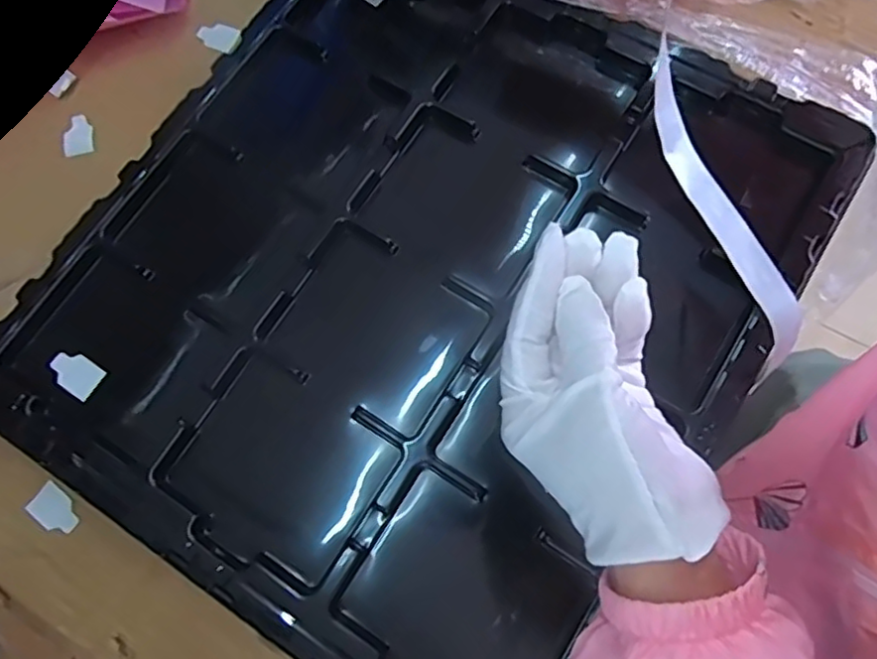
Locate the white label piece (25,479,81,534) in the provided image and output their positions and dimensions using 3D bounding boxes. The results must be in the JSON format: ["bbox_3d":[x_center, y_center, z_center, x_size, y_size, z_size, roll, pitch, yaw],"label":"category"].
[{"bbox_3d":[-0.197,0.093,0.319,0.029,0.004,0.017,35,70,14],"label":"white label piece"}]

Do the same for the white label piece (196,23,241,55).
[{"bbox_3d":[-0.142,-0.188,0.398,0.030,0.004,0.019,25,80,12],"label":"white label piece"}]

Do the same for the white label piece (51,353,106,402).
[{"bbox_3d":[-0.188,0.022,0.321,0.029,0.004,0.018,32,79,13],"label":"white label piece"}]

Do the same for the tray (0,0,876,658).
[{"bbox_3d":[-0.014,-0.025,0.328,0.325,0.037,0.350,33,77,9],"label":"tray"}]

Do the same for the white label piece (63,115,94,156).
[{"bbox_3d":[-0.226,-0.122,0.387,0.019,0.004,0.030,-15,74,1],"label":"white label piece"}]

